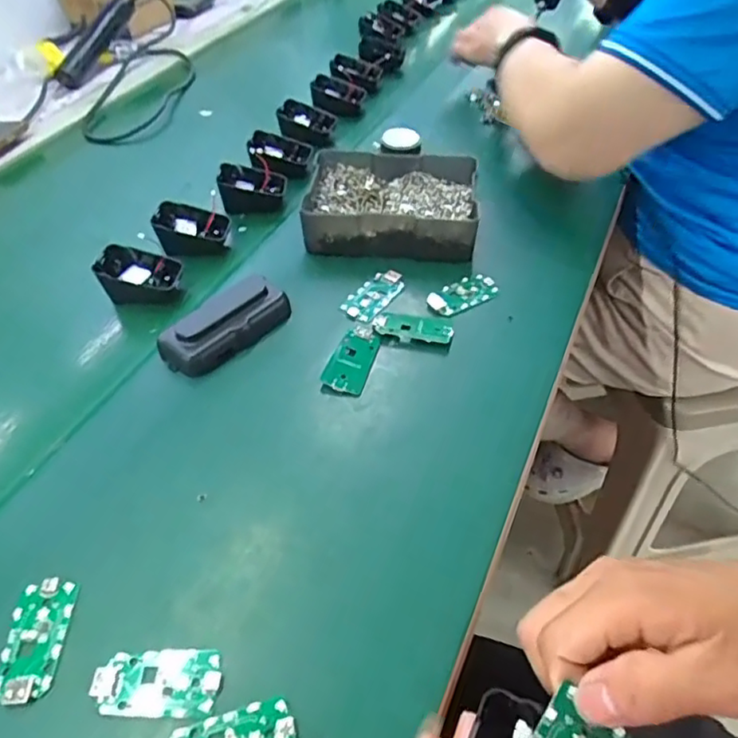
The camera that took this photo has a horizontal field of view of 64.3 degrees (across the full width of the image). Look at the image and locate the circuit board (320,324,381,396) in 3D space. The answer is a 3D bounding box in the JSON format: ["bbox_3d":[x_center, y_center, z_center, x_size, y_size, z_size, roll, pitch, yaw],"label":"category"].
[{"bbox_3d":[-0.012,-0.010,0.458,0.030,0.012,0.068,10,49,15],"label":"circuit board"}]

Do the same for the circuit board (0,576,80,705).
[{"bbox_3d":[-0.183,0.148,0.322,0.031,0.005,0.064,-4,46,3],"label":"circuit board"}]

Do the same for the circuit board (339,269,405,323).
[{"bbox_3d":[0.005,-0.066,0.510,0.033,0.004,0.065,21,52,24],"label":"circuit board"}]

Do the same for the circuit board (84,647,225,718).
[{"bbox_3d":[-0.110,0.161,0.305,0.062,0.006,0.031,-2,46,4],"label":"circuit board"}]

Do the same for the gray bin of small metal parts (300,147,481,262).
[{"bbox_3d":[0.023,-0.160,0.566,0.158,0.042,0.124,1,47,7],"label":"gray bin of small metal parts"}]

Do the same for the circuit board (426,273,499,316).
[{"bbox_3d":[0.081,-0.067,0.507,0.066,0.011,0.033,-29,50,-19],"label":"circuit board"}]

